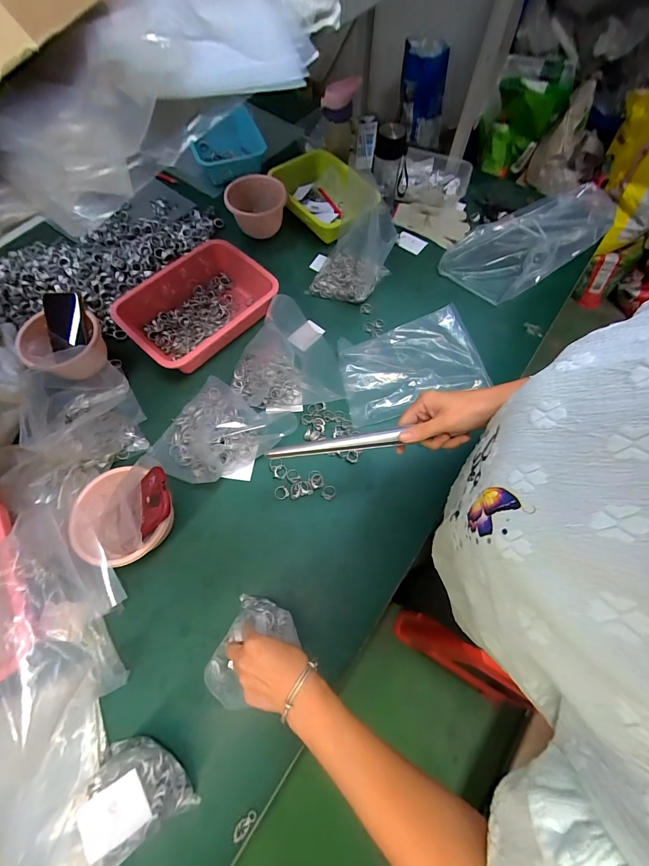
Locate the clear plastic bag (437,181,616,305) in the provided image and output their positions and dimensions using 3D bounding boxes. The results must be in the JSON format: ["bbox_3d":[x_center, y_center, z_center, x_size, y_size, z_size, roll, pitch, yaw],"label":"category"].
[{"bbox_3d":[0.491,-0.455,0.820,0.412,0.087,0.200,-24,69,5],"label":"clear plastic bag"}]

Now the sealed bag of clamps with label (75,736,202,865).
[{"bbox_3d":[-0.233,0.450,0.433,0.106,0.087,0.095,-16,68,-8],"label":"sealed bag of clamps with label"}]

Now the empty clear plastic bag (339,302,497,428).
[{"bbox_3d":[0.173,-0.141,0.702,0.279,0.054,0.194,-13,68,-7],"label":"empty clear plastic bag"}]

